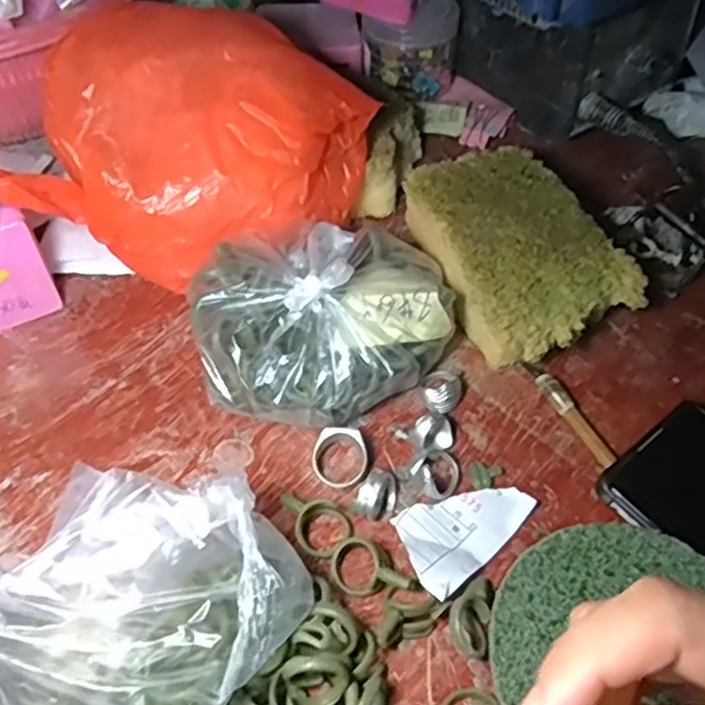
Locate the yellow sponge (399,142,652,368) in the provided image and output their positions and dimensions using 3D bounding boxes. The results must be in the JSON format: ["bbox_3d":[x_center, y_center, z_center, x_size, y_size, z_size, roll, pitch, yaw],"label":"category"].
[{"bbox_3d":[0.093,-0.057,0.425,0.096,0.043,0.140,-18,54,-14],"label":"yellow sponge"}]

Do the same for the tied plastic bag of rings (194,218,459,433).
[{"bbox_3d":[-0.010,-0.013,0.377,0.139,0.061,0.095,-8,52,-7],"label":"tied plastic bag of rings"}]

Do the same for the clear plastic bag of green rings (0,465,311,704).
[{"bbox_3d":[-0.095,0.124,0.265,0.103,0.065,0.164,23,55,17],"label":"clear plastic bag of green rings"}]

